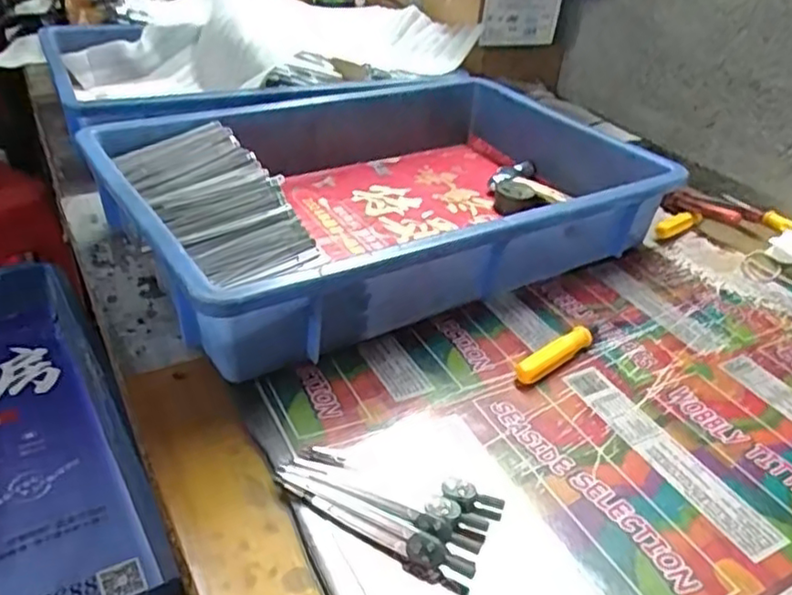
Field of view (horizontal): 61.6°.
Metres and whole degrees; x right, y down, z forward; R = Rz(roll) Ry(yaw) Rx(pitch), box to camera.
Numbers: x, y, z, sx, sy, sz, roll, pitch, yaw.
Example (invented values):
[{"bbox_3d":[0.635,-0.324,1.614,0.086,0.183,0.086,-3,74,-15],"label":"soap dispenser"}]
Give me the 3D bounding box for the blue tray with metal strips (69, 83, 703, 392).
[{"bbox_3d":[-0.009,-0.094,0.575,0.426,0.087,0.305,-18,41,-29],"label":"blue tray with metal strips"}]

